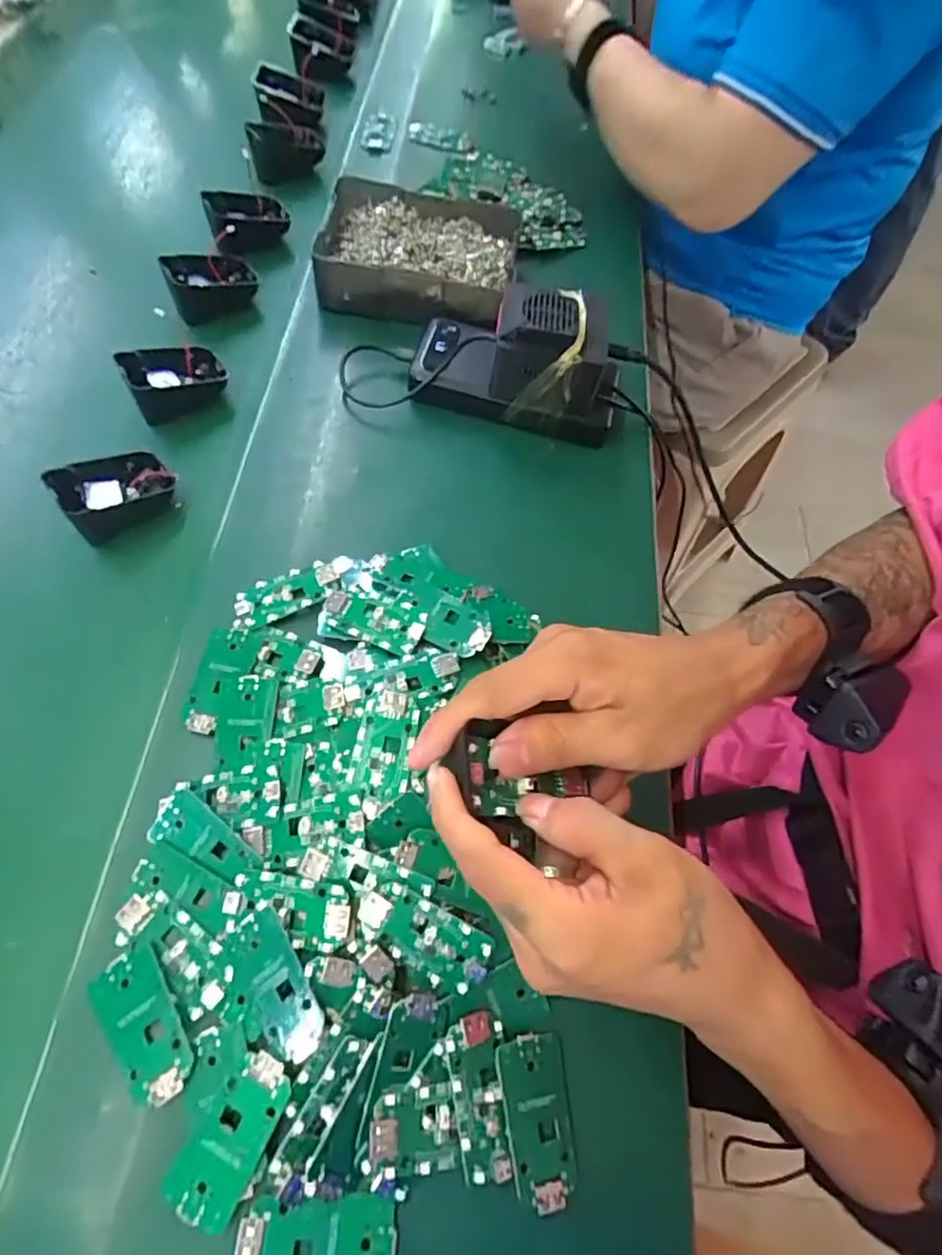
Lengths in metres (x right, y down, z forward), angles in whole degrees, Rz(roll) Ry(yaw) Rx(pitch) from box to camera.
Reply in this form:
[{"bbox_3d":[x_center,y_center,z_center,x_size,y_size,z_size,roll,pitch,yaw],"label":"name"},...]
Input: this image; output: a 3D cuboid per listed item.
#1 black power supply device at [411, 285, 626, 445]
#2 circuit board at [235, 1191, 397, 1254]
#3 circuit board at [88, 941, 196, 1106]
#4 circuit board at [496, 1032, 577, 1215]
[{"bbox_3d":[0.035,-0.202,0.457,0.153,0.078,0.075,15,63,4],"label":"black power supply device"},{"bbox_3d":[-0.064,0.255,0.260,0.063,0.011,0.030,3,63,-1],"label":"circuit board"},{"bbox_3d":[-0.149,0.180,0.284,0.030,0.004,0.063,-29,68,-16],"label":"circuit board"},{"bbox_3d":[0.031,0.224,0.285,0.032,0.004,0.064,2,65,-21],"label":"circuit board"}]

